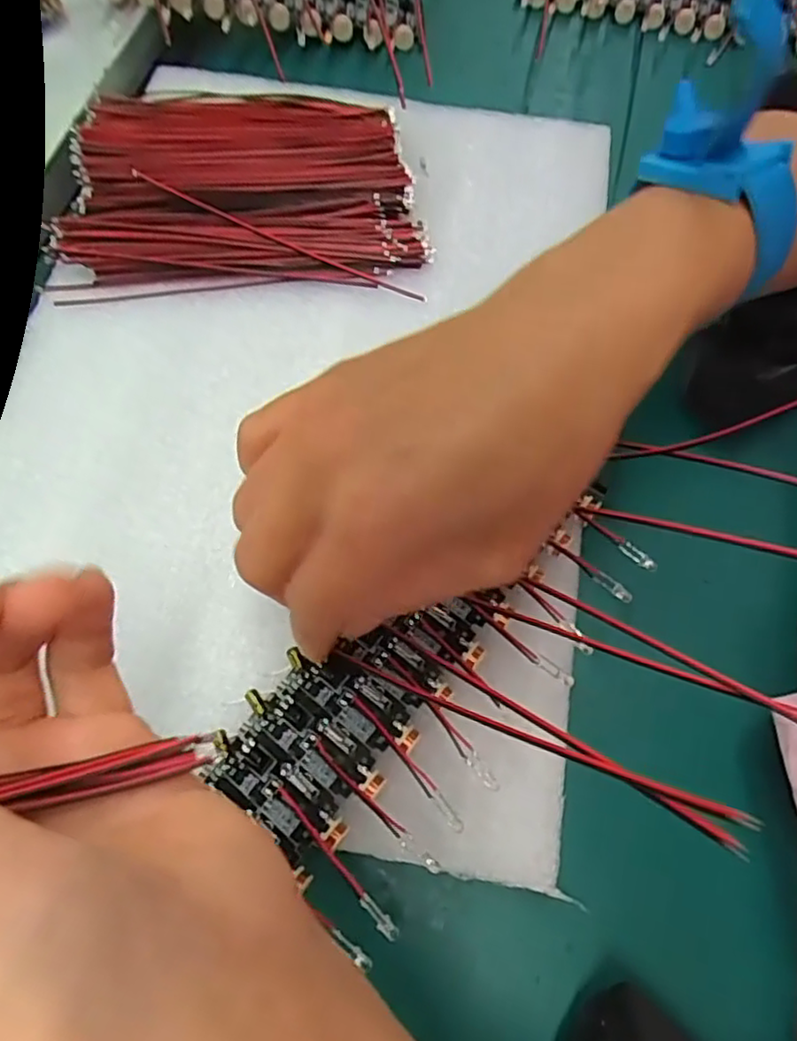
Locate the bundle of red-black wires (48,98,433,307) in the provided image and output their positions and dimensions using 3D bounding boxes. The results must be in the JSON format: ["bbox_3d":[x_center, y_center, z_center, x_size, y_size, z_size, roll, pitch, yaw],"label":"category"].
[{"bbox_3d":[-0.065,-0.144,0.275,0.142,0.021,0.114,-2,66,0],"label":"bundle of red-black wires"}]

